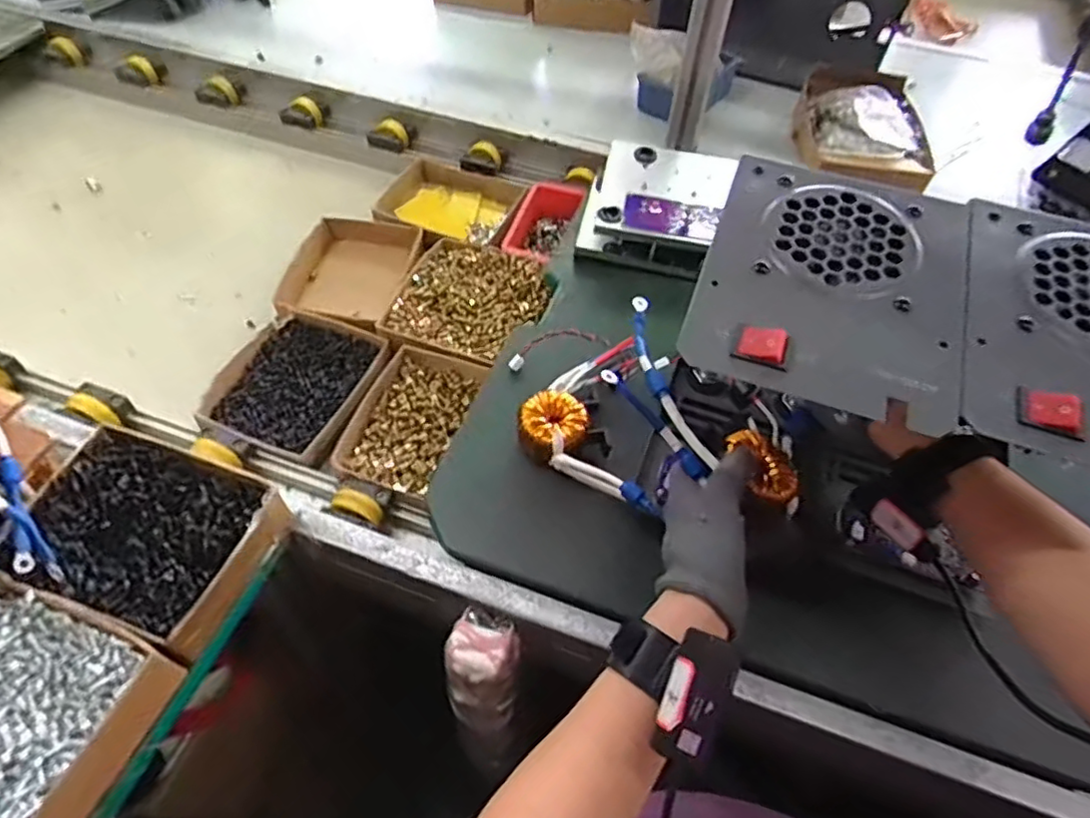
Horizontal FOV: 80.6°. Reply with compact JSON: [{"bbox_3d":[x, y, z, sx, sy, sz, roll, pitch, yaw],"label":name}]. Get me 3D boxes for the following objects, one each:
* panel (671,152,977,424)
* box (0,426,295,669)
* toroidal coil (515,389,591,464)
[{"bbox_3d":[0.169,-0.079,0.370,0.145,0.020,0.174,16,69,10],"label":"panel"},{"bbox_3d":[-0.312,0.099,0.508,0.177,0.040,0.132,19,56,10],"label":"box"},{"bbox_3d":[0.007,0.018,0.569,0.059,0.042,0.062,1,55,-2],"label":"toroidal coil"}]

